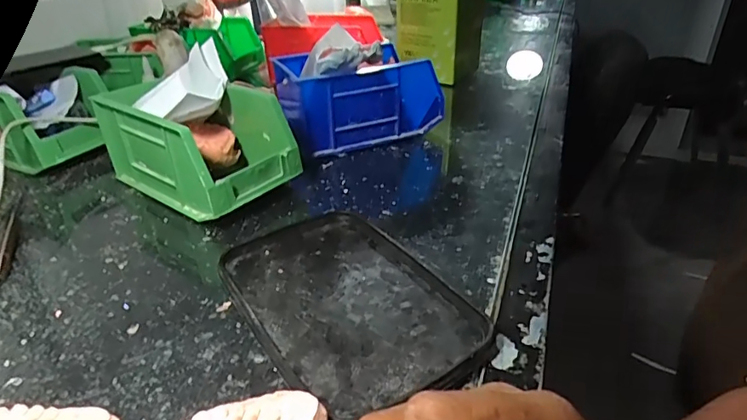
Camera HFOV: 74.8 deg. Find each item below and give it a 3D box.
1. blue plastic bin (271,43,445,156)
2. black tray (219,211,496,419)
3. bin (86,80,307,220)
[{"bbox_3d":[-0.015,-0.133,0.560,0.170,0.097,0.103,-12,32,-16],"label":"blue plastic bin"},{"bbox_3d":[-0.021,0.058,0.325,0.120,0.009,0.182,-20,36,-28],"label":"black tray"},{"bbox_3d":[-0.165,-0.063,0.459,0.167,0.089,0.095,20,38,32],"label":"bin"}]

